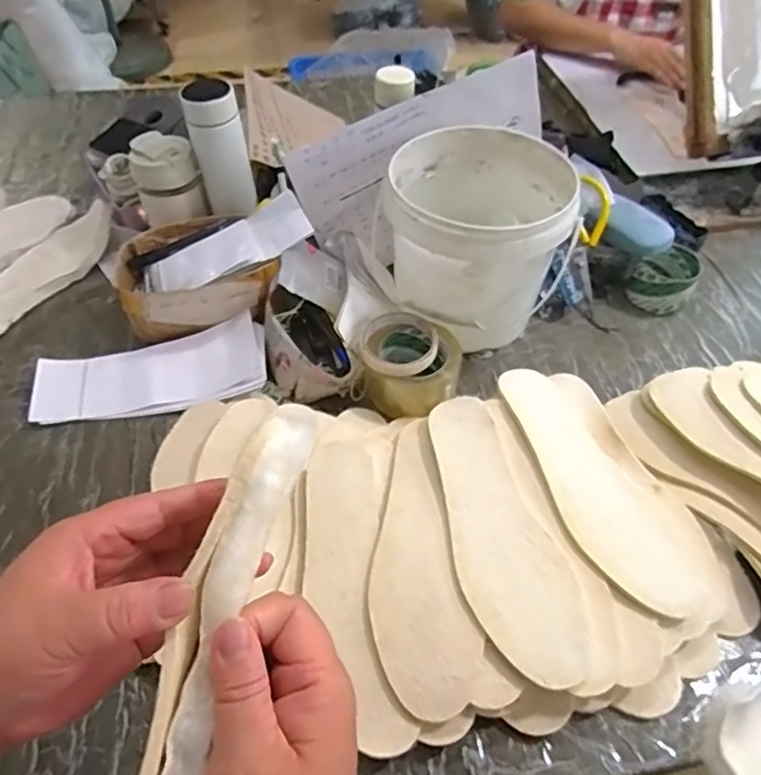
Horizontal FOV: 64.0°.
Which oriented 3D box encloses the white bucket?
[{"bbox_3d":[0.107,-0.177,0.747,0.189,0.186,0.199,1,51,-1],"label":"white bucket"}]

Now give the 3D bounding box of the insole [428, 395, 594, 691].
[{"bbox_3d":[0.105,0.122,0.551,0.089,0.015,0.270,-9,52,-8],"label":"insole"}]

